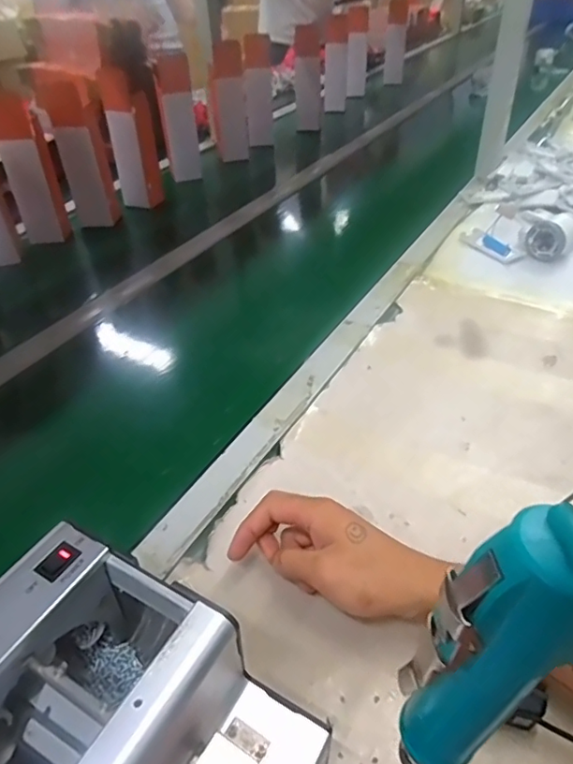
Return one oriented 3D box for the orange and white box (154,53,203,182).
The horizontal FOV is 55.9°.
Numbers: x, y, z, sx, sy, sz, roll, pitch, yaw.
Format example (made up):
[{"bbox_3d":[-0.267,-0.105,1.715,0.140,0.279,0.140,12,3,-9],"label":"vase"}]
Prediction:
[{"bbox_3d":[-0.218,-0.533,1.106,0.075,0.219,0.055,-9,40,-6],"label":"orange and white box"}]

